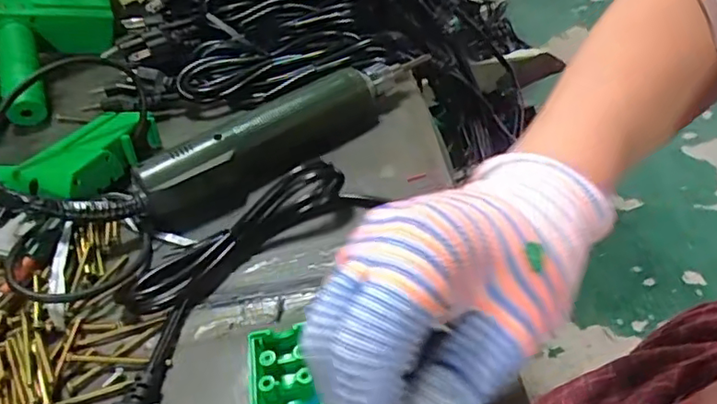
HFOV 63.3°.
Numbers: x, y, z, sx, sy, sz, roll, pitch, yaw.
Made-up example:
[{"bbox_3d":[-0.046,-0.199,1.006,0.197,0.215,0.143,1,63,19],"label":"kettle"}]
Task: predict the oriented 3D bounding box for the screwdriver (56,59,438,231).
[{"bbox_3d":[-0.067,-0.047,0.421,0.275,0.035,0.051,-26,45,-18],"label":"screwdriver"}]

